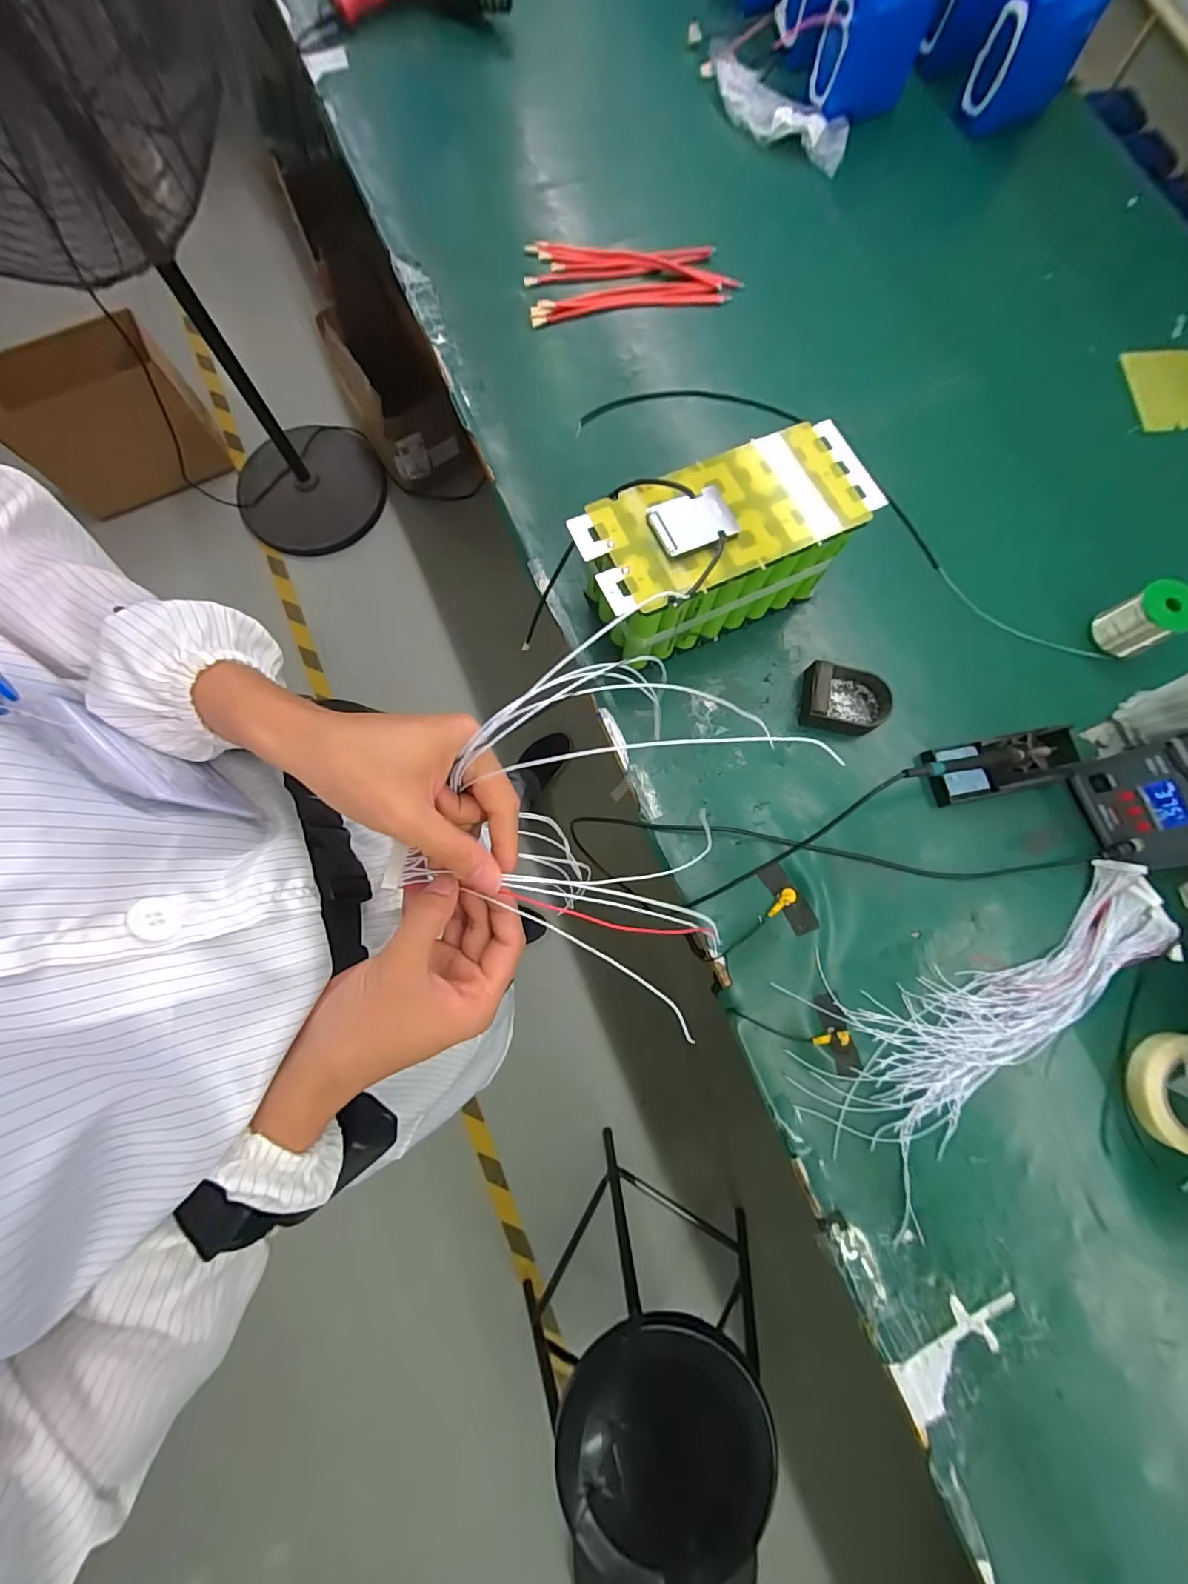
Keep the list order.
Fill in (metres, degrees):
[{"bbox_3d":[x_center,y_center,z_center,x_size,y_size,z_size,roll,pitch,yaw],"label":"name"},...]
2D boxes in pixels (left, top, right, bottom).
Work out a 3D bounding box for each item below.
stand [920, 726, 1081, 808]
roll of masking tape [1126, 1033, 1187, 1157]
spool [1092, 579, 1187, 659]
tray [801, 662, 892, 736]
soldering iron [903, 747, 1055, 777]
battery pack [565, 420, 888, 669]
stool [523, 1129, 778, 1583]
[{"bbox_3d":[0.486,-0.034,0.607,0.150,0.068,0.071,-10,80,-3],"label":"stand"},{"bbox_3d":[0.635,0.321,0.549,0.094,0.029,0.118,20,78,15],"label":"roll of masking tape"},{"bbox_3d":[0.697,-0.217,0.650,0.066,0.075,0.066,0,79,-1],"label":"spool"},{"bbox_3d":[0.311,-0.114,0.640,0.104,0.046,0.081,5,79,0],"label":"tray"},{"bbox_3d":[0.415,-0.033,0.549,0.232,0.013,0.018,-8,79,-21],"label":"soldering iron"},{"bbox_3d":[0.142,-0.278,0.597,0.307,0.147,0.139,-26,80,-6],"label":"battery pack"},{"bbox_3d":[0.099,0.975,0.931,0.350,0.448,0.365,27,79,4],"label":"stool"}]

